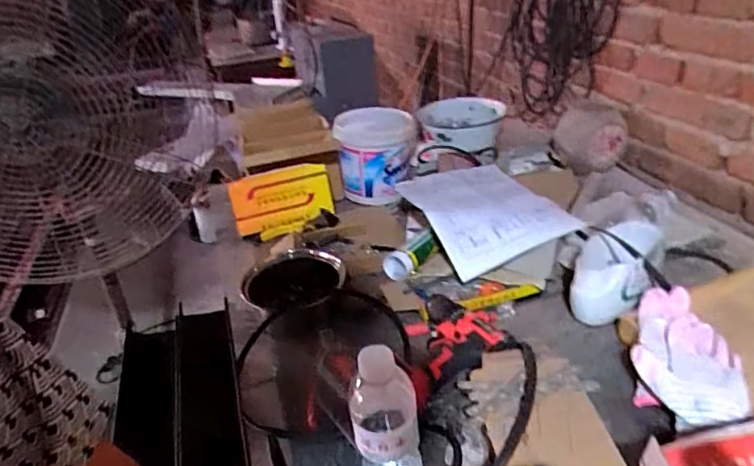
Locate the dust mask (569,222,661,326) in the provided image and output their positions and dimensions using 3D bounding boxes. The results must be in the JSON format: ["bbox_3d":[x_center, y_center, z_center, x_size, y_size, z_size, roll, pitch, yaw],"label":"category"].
[{"bbox_3d":[0.361,0.060,0.821,0.105,0.099,0.166,11,32,26],"label":"dust mask"}]

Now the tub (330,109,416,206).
[{"bbox_3d":[0.001,-0.173,1.193,0.161,0.165,0.150,6,30,19],"label":"tub"}]

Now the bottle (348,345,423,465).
[{"bbox_3d":[0.011,0.196,0.529,0.063,0.201,0.067,-4,29,0],"label":"bottle"}]

